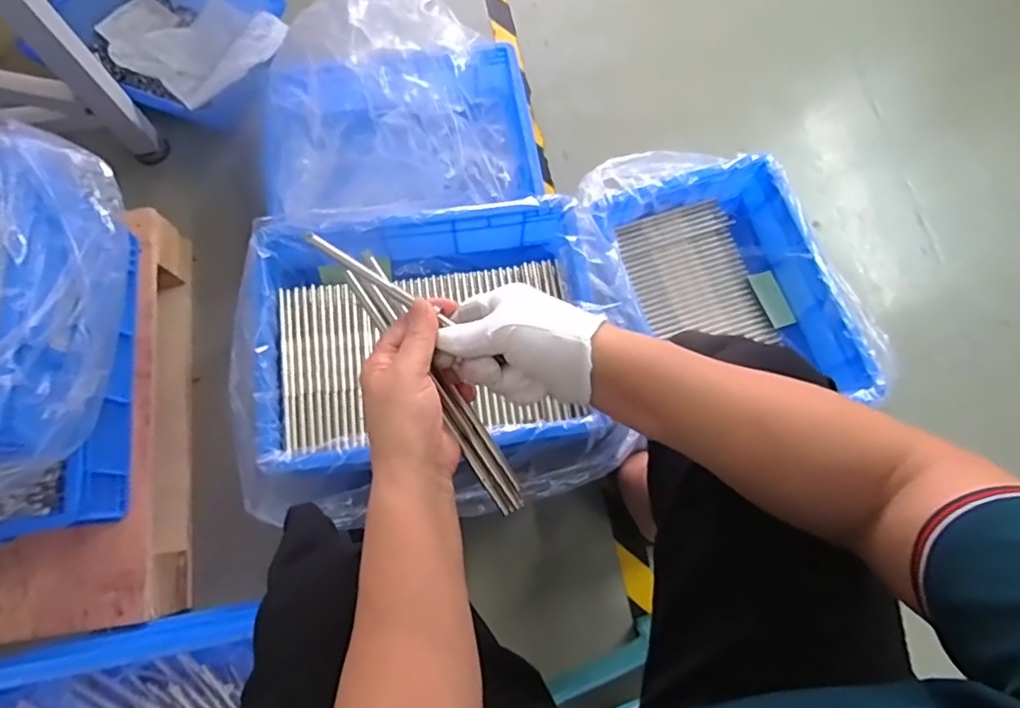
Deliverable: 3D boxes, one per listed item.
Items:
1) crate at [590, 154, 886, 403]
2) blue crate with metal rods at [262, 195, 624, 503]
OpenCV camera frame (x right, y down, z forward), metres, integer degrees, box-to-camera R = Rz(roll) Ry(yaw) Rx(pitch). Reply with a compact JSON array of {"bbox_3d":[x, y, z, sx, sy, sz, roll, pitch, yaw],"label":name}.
[{"bbox_3d":[0.323,-0.082,0.899,0.297,0.107,0.388,-21,77,-7],"label":"crate"},{"bbox_3d":[-0.101,0.000,0.749,0.424,0.109,0.368,-4,75,-3],"label":"blue crate with metal rods"}]

